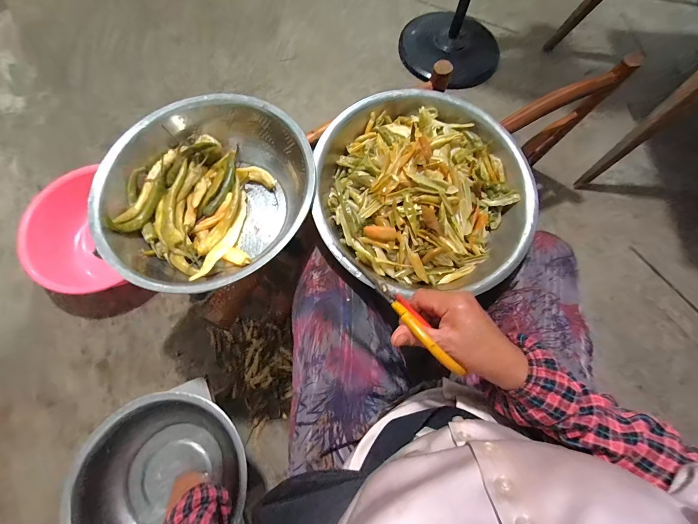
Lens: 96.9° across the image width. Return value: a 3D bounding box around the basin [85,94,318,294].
[{"bbox_3d":[-0.221,-0.110,0.513,0.323,0.105,0.323,1,69,-2],"label":"basin"}]

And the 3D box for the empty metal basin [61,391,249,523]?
[{"bbox_3d":[-0.319,0.368,0.532,0.277,0.078,0.256,-34,74,-14],"label":"empty metal basin"}]

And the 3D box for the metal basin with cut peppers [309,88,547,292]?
[{"bbox_3d":[0.123,-0.118,0.509,0.340,0.087,0.329,1,69,-2],"label":"metal basin with cut peppers"}]

